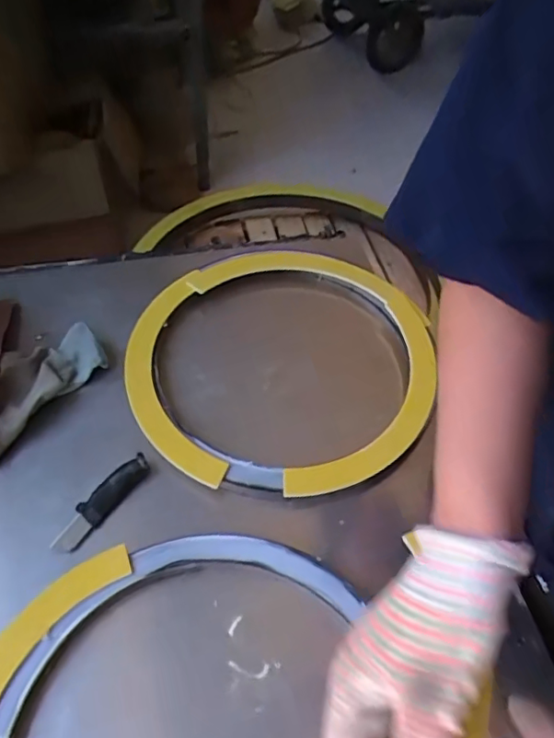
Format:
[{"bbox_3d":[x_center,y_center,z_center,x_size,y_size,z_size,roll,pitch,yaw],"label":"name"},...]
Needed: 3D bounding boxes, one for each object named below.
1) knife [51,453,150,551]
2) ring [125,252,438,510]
[{"bbox_3d":[-0.163,0.124,0.532,0.027,0.014,0.107,31,57,19],"label":"knife"},{"bbox_3d":[0.006,-0.018,0.644,0.325,0.034,0.352,2,52,-2],"label":"ring"}]

